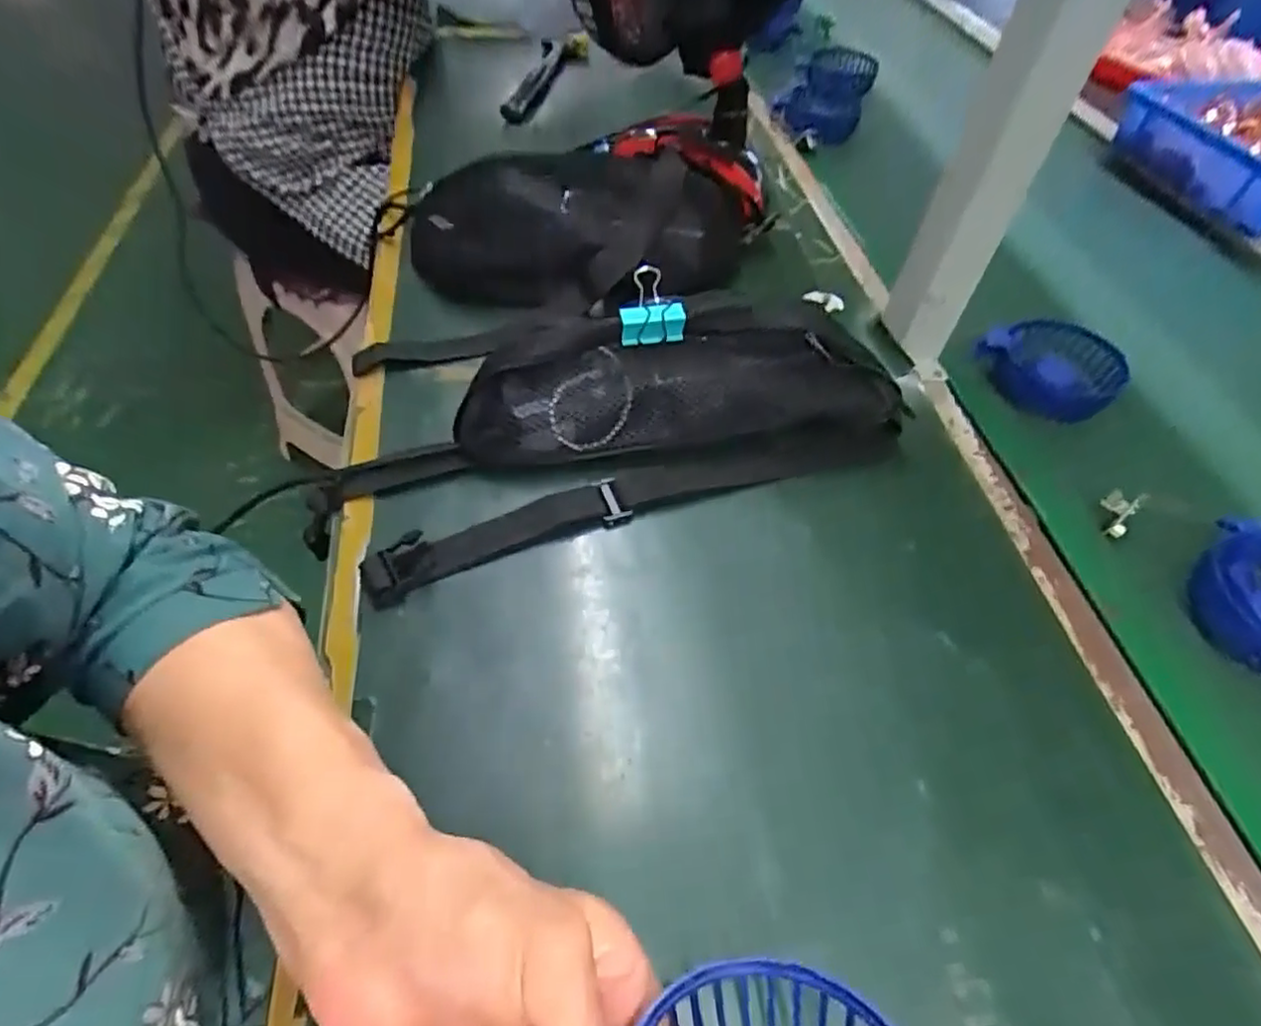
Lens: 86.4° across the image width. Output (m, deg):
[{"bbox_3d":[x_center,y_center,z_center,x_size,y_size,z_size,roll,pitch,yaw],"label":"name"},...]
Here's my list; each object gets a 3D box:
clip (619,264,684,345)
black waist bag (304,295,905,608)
[{"bbox_3d":[0.014,-0.131,0.440,0.040,0.051,0.031,0,52,-3],"label":"clip"},{"bbox_3d":[-0.017,-0.070,0.436,0.365,0.075,0.155,-17,55,-14],"label":"black waist bag"}]

